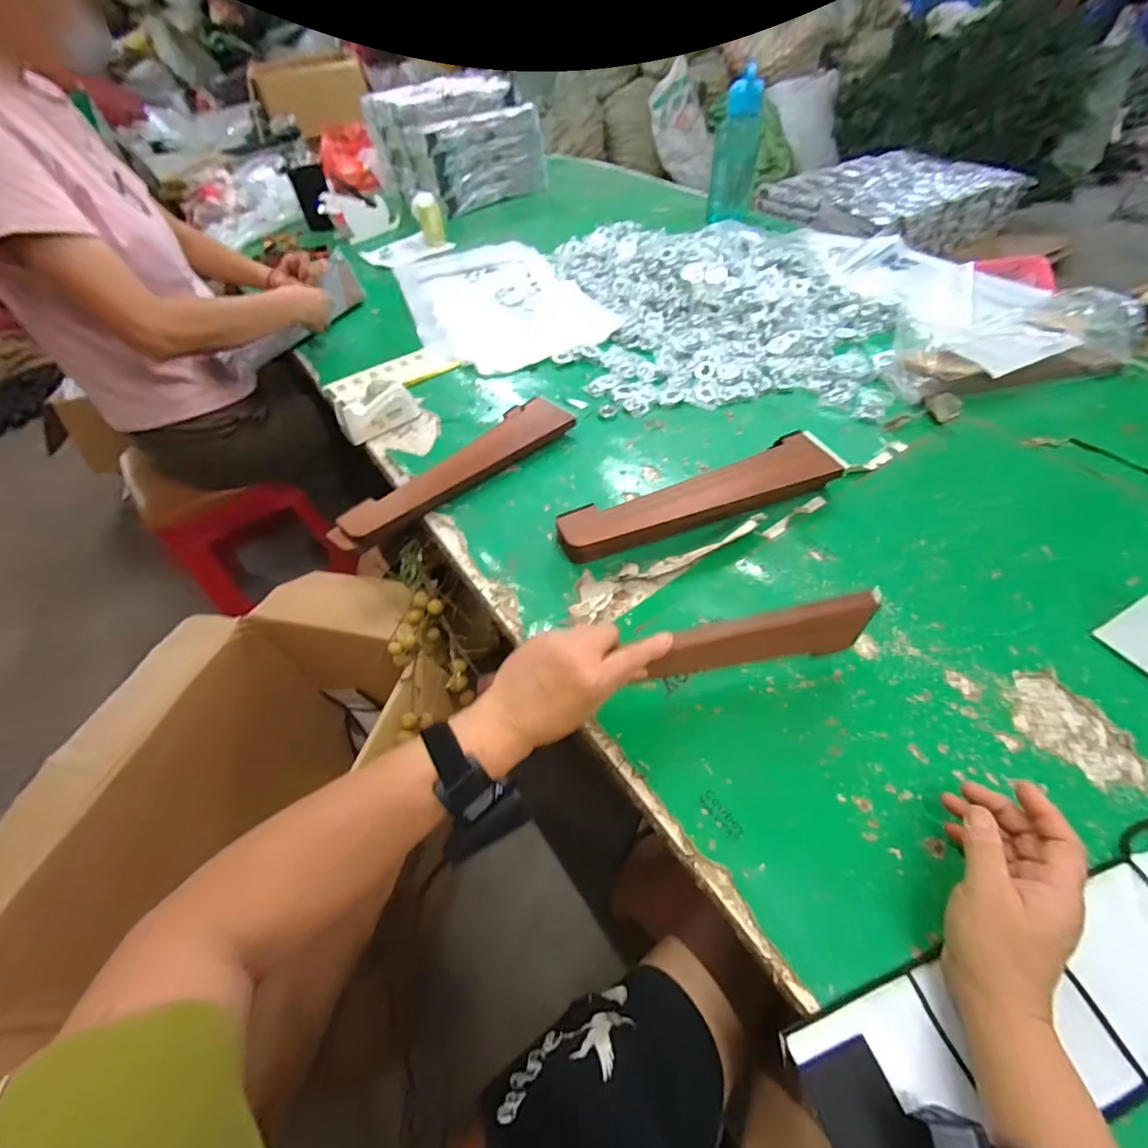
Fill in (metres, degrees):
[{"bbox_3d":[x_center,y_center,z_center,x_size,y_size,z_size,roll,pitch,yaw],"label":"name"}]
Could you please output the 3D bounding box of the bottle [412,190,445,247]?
[{"bbox_3d":[-0.365,-0.888,1.246,0.067,0.109,0.059,-13,52,-7],"label":"bottle"}]

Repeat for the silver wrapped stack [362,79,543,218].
[{"bbox_3d":[-0.335,-1.252,1.438,0.404,0.242,0.340,-27,55,-17],"label":"silver wrapped stack"}]

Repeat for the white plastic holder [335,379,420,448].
[{"bbox_3d":[-0.305,-0.258,0.766,0.120,0.053,0.056,-34,57,-20],"label":"white plastic holder"}]

